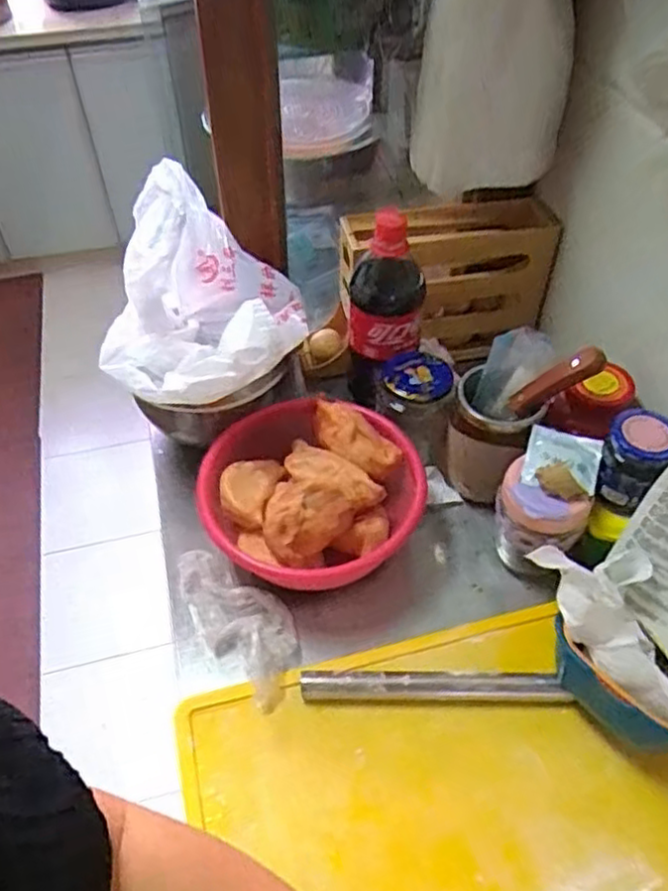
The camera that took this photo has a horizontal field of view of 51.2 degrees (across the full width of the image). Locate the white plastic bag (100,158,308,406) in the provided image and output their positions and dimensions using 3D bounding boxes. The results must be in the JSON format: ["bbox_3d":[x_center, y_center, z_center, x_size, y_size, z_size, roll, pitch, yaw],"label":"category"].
[{"bbox_3d":[-0.138,-0.155,0.719,0.204,0.134,0.247,-3,48,-5],"label":"white plastic bag"}]

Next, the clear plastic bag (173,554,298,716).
[{"bbox_3d":[-0.086,0.164,0.655,0.074,0.035,0.160,-32,57,-27],"label":"clear plastic bag"}]

